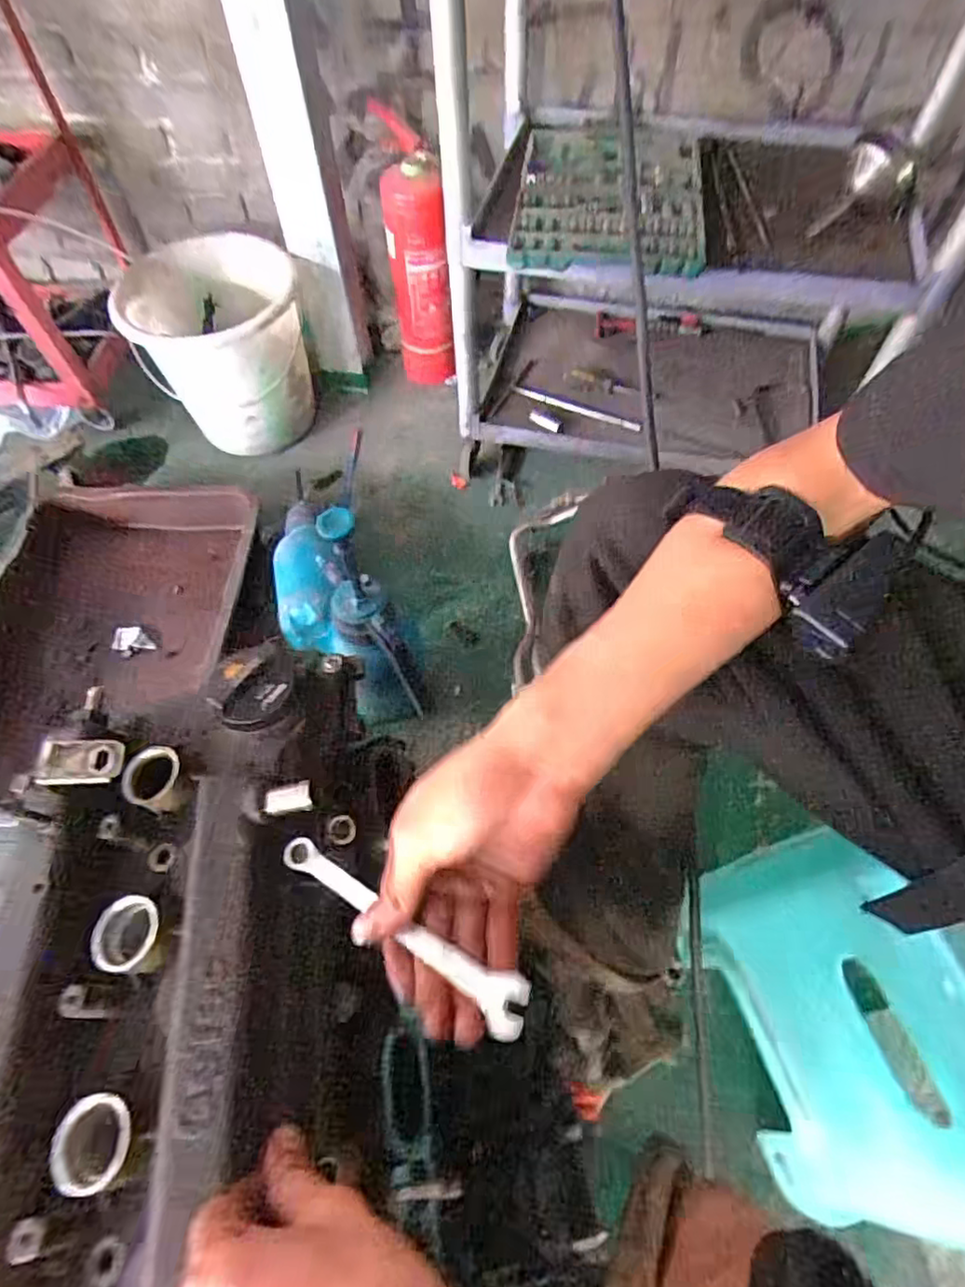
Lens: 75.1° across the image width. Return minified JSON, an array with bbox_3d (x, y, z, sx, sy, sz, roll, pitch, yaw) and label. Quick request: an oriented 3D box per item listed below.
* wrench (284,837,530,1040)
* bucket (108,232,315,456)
[{"bbox_3d":[-0.044,0.134,0.300,0.153,0.011,0.022,17,58,35],"label":"wrench"},{"bbox_3d":[-0.508,-0.573,1.269,0.316,0.312,0.271,-10,59,-6],"label":"bucket"}]

